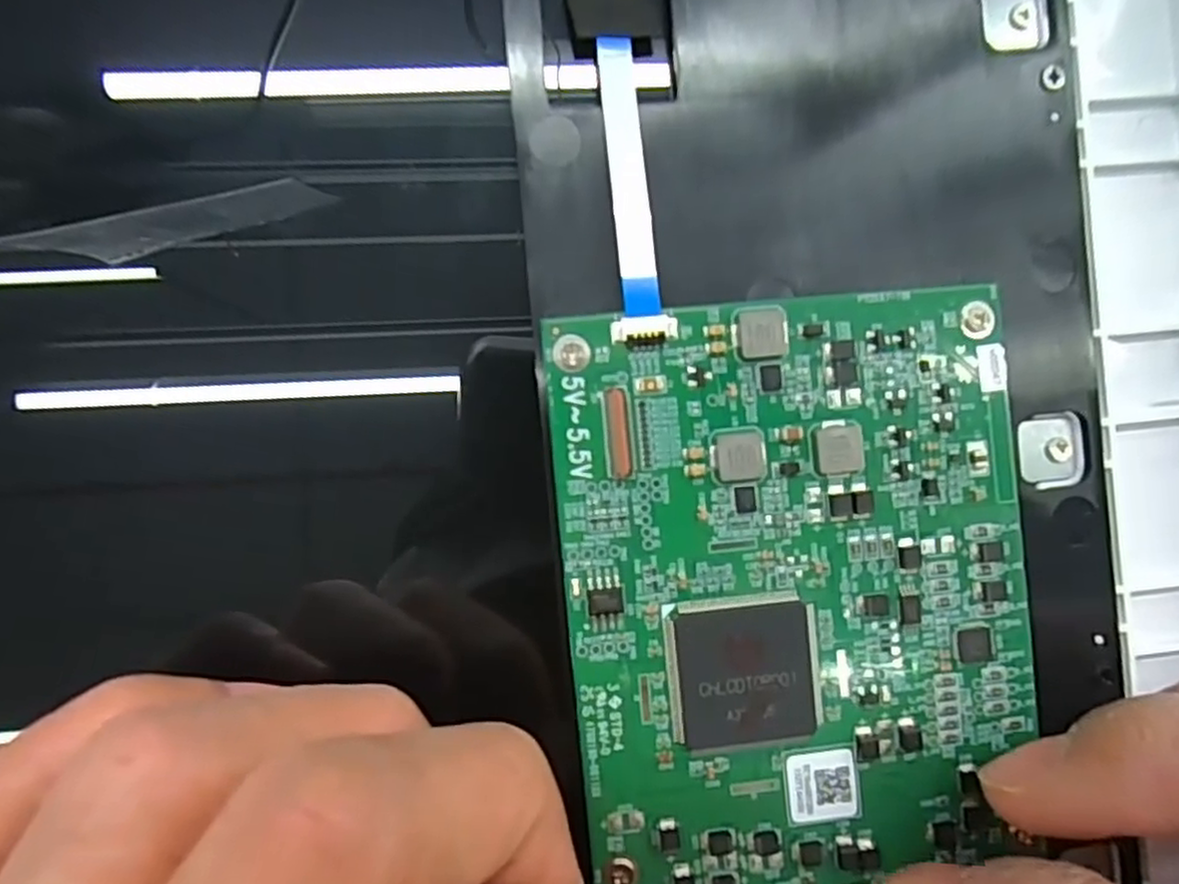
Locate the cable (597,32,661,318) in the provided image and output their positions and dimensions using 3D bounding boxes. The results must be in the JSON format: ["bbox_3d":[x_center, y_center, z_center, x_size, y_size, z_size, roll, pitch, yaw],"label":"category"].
[{"bbox_3d":[0.006,-0.040,0.106,0.005,0.004,0.042,-5,84,-6],"label":"cable"}]

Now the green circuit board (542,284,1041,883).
[{"bbox_3d":[0.032,0.025,0.105,0.068,0.004,0.091,-5,90,-6],"label":"green circuit board"}]

